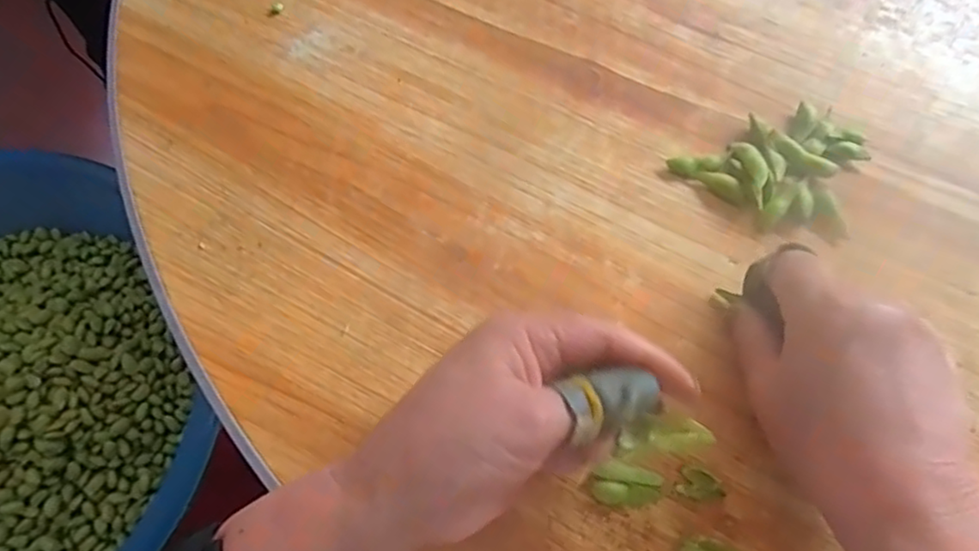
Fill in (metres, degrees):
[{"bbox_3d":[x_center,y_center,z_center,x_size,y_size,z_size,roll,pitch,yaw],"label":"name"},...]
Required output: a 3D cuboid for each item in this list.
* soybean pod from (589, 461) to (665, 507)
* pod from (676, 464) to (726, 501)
[{"bbox_3d":[0.063,0.096,0.293,0.032,0.007,0.018,0,64,0],"label":"soybean pod"},{"bbox_3d":[0.097,0.096,0.293,0.020,0.005,0.013,17,65,8],"label":"pod"}]

